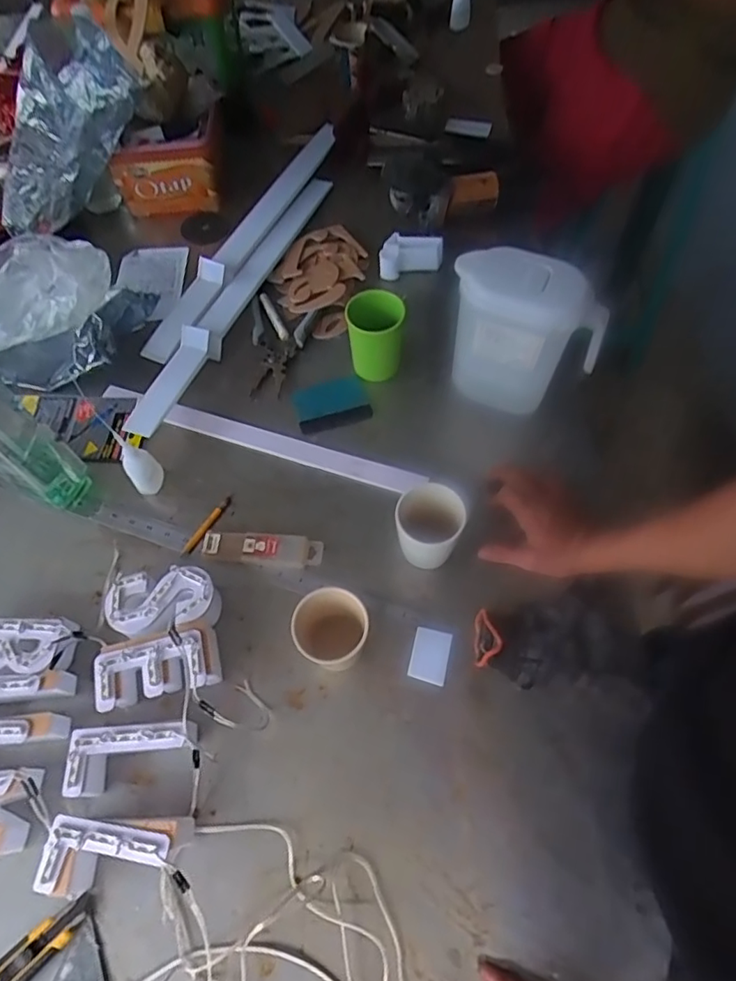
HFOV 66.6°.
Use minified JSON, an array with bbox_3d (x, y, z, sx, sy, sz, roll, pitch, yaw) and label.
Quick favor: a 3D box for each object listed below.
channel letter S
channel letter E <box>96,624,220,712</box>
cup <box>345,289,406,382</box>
[{"bbox_3d":[-0.222,0.127,0.619,0.111,0.055,0.064,-5,62,1],"label":"channel letter S"},{"bbox_3d":[-0.218,0.183,0.586,0.116,0.053,0.067,-13,62,-3],"label":"channel letter E"},{"bbox_3d":[0.011,-0.199,0.751,0.073,0.107,0.071,-1,62,3],"label":"cup"}]

